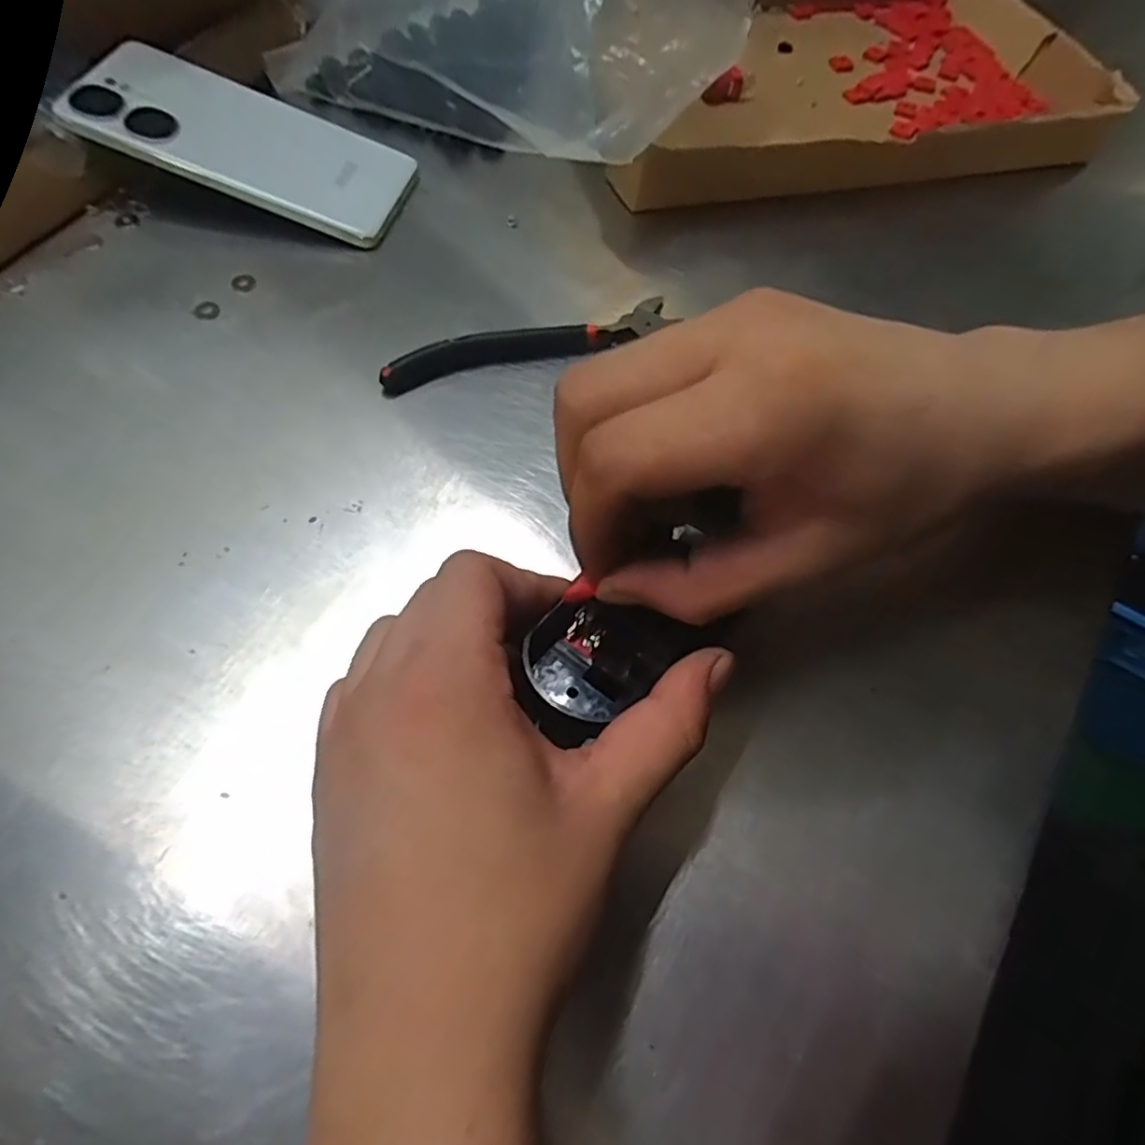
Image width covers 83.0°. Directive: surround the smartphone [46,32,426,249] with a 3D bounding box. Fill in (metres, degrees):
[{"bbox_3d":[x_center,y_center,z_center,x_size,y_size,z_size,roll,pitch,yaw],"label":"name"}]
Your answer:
[{"bbox_3d":[-0.168,-0.227,0.339,0.161,0.008,0.074,19,63,-7],"label":"smartphone"}]

